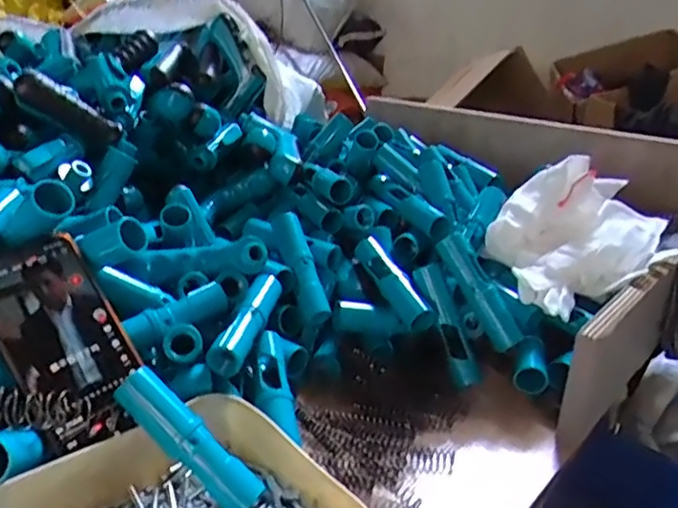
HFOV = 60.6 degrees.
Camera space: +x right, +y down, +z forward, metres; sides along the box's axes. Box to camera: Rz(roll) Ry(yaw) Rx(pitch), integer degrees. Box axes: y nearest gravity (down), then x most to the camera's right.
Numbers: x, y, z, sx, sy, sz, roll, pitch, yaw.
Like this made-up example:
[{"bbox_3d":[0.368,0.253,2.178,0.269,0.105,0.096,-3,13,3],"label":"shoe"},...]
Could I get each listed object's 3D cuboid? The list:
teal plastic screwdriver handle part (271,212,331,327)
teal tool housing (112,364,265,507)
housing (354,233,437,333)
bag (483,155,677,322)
[{"bbox_3d":[-0.037,0.010,0.582,0.024,0.019,0.126,-10,63,-25],"label":"teal plastic screwdriver handle part"},{"bbox_3d":[-0.102,0.128,0.397,0.118,0.022,0.023,43,33,6],"label":"teal tool housing"},{"bbox_3d":[0.052,0.027,0.593,0.023,0.029,0.127,-10,43,-26],"label":"housing"},{"bbox_3d":[0.251,-0.025,0.602,0.185,0.102,0.140,-6,23,-17],"label":"bag"}]

